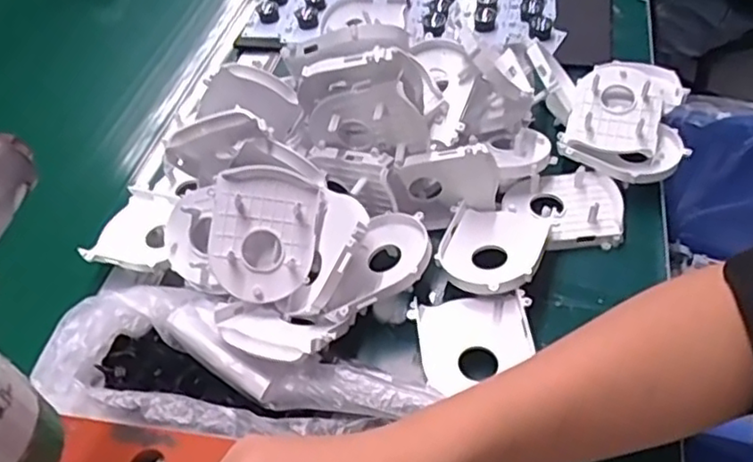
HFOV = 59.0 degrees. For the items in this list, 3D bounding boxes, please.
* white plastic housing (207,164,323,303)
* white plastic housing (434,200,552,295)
[{"bbox_3d":[-0.071,0.003,0.417,0.065,0.013,0.079,10,82,-9],"label":"white plastic housing"},{"bbox_3d":[0.077,0.011,0.447,0.067,0.026,0.084,12,51,17],"label":"white plastic housing"}]

